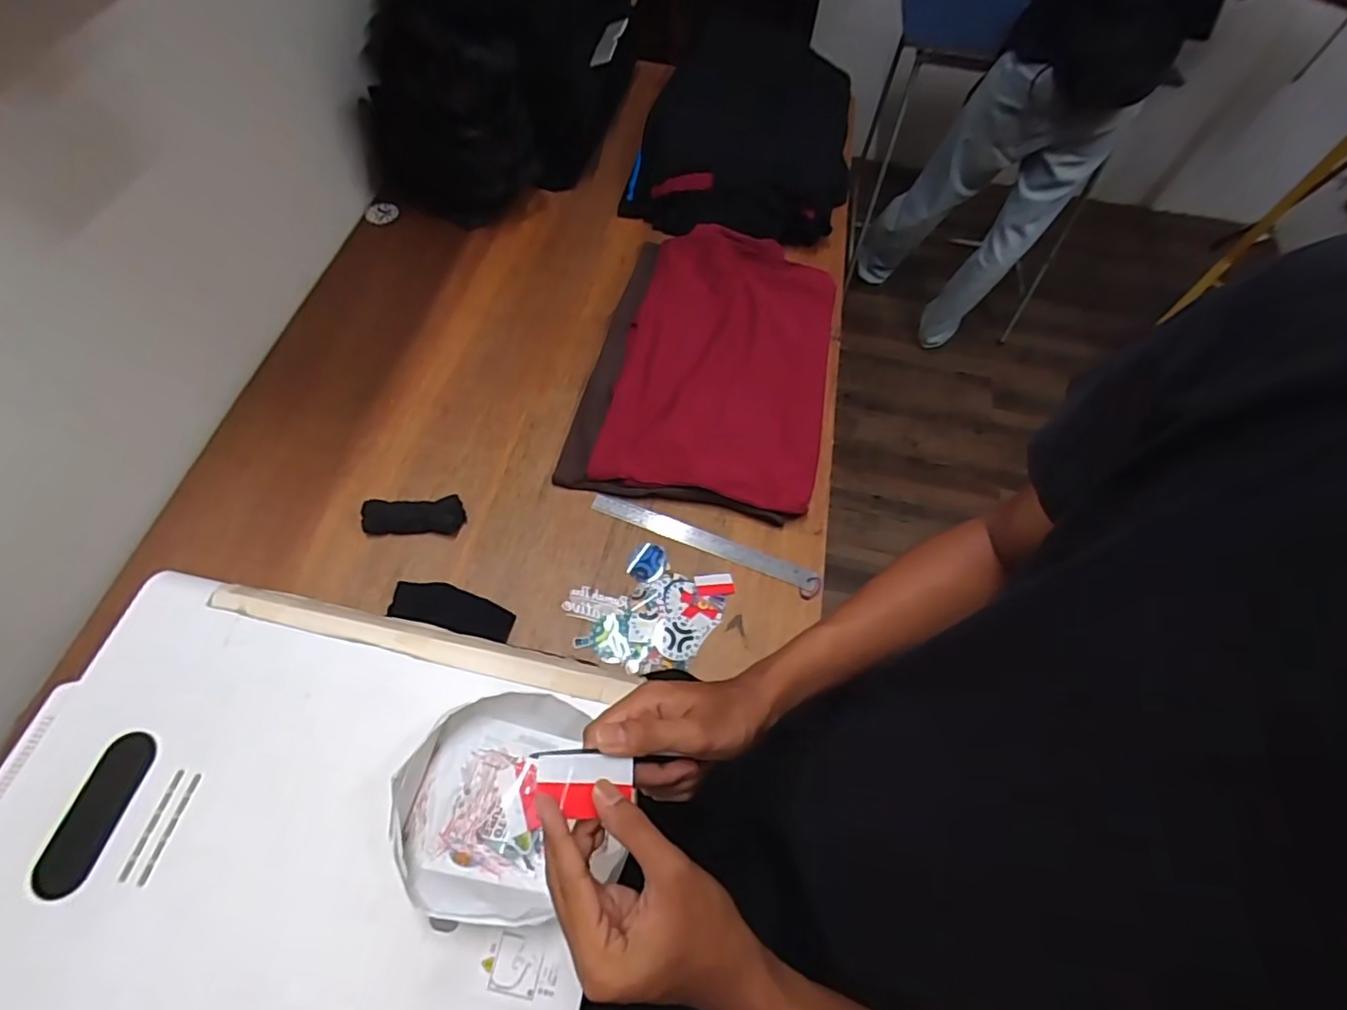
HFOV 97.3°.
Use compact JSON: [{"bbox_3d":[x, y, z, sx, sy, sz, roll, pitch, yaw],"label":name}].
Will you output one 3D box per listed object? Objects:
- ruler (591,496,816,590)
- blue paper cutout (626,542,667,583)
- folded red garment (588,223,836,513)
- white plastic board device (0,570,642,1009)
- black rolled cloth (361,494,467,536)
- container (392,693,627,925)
[{"bbox_3d":[0.042,0.050,0.825,0.323,0.006,0.028,20,71,6],"label":"ruler"},{"bbox_3d":[-0.037,0.078,0.804,0.051,0.006,0.058,8,63,1],"label":"blue paper cutout"},{"bbox_3d":[0.089,-0.232,0.947,0.328,0.053,0.519,13,62,2],"label":"folded red garment"},{"bbox_3d":[-0.312,0.285,0.489,0.493,0.035,0.399,11,64,2],"label":"white plastic board device"},{"bbox_3d":[-0.349,0.017,0.802,0.129,0.028,0.048,-1,62,-6],"label":"black rolled cloth"},{"bbox_3d":[-0.141,0.246,0.491,0.161,0.051,0.160,2,62,-4],"label":"container"}]

